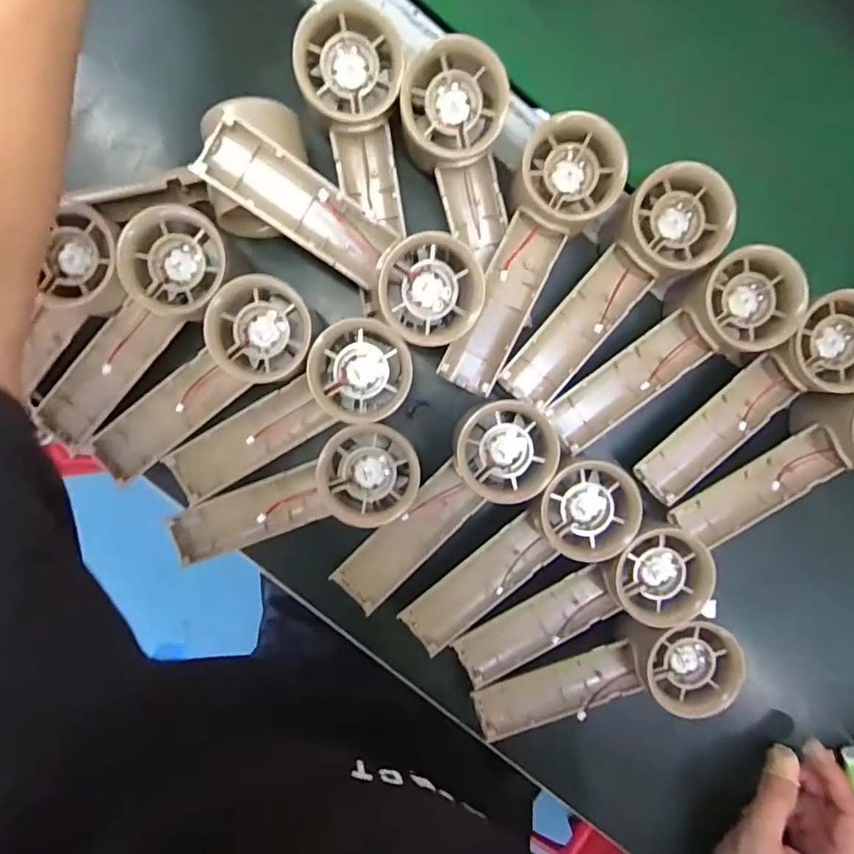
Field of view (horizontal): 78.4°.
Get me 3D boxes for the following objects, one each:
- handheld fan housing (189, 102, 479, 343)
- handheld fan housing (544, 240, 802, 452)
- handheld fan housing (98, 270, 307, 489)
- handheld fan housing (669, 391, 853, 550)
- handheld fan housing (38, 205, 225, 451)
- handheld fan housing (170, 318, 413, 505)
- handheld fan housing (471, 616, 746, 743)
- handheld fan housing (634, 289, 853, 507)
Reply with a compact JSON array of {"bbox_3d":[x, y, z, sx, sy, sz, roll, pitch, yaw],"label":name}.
[{"bbox_3d":[-0.039,-0.102,0.281,0.154,0.041,0.052,35,92,-3],"label":"handheld fan housing"},{"bbox_3d":[0.140,-0.046,0.303,0.151,0.031,0.053,-30,94,1],"label":"handheld fan housing"},{"bbox_3d":[-0.134,-0.028,0.298,0.151,0.031,0.055,-32,94,1],"label":"handheld fan housing"},{"bbox_3d":[0.223,0.021,0.316,0.150,0.047,0.059,-24,94,0],"label":"handheld fan housing"},{"bbox_3d":[-0.168,-0.053,0.298,0.053,0.024,0.153,40,104,-3],"label":"handheld fan housing"},{"bbox_3d":[-0.078,-0.003,0.302,0.152,0.031,0.053,-34,94,1],"label":"handheld fan housing"},{"bbox_3d":[0.108,0.155,0.324,0.156,0.033,0.050,-21,94,16],"label":"handheld fan housing"},{"bbox_3d":[0.200,-0.014,0.317,0.158,0.028,0.050,-43,94,17],"label":"handheld fan housing"}]

